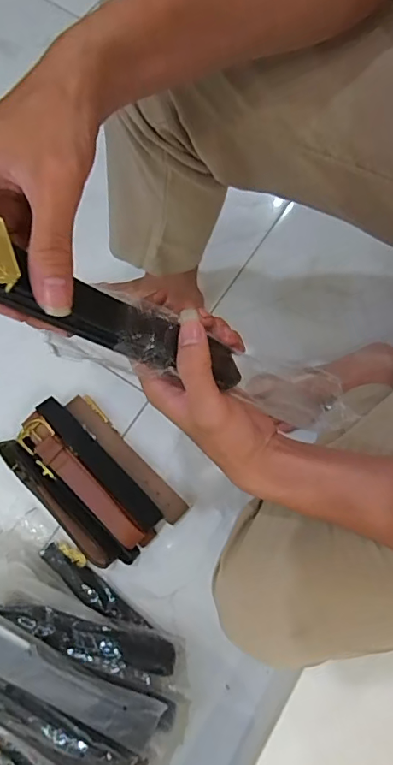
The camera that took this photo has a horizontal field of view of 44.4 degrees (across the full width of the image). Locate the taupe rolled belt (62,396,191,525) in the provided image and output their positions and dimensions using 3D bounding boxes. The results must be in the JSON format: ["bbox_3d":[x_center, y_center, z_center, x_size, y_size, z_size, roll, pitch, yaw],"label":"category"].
[{"bbox_3d":[-0.111,0.115,0.762,0.037,0.025,0.251,-42,79,-12],"label":"taupe rolled belt"}]

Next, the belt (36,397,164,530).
[{"bbox_3d":[-0.148,0.119,0.736,0.249,0.016,0.045,43,50,6],"label":"belt"}]

